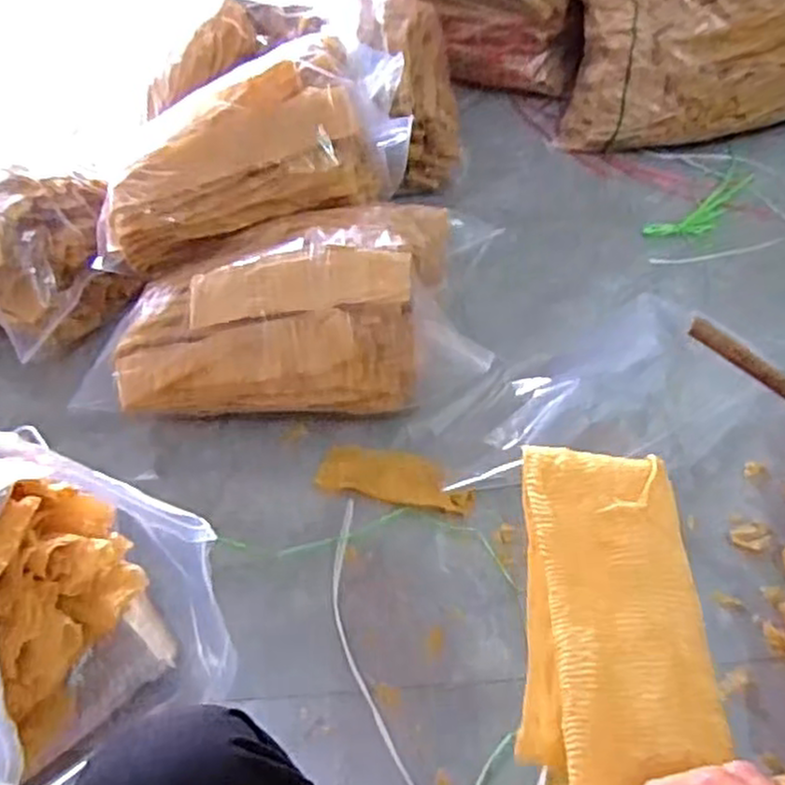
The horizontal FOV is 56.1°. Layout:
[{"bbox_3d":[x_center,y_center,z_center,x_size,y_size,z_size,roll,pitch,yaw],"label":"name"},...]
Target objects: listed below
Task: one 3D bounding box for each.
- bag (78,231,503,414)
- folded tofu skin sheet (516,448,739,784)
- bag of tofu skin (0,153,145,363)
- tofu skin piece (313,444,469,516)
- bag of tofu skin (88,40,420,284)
[{"bbox_3d":[-0.137,-0.092,0.938,0.484,0.170,0.202,2,50,5],"label":"bag"},{"bbox_3d":[0.108,0.179,0.337,0.090,0.029,0.317,0,68,3],"label":"folded tofu skin sheet"},{"bbox_3d":[-0.604,-0.227,1.093,0.415,0.168,0.251,22,55,19],"label":"bag of tofu skin"},{"bbox_3d":[0.007,0.106,0.930,0.191,0.031,0.064,10,51,11],"label":"tofu skin piece"},{"bbox_3d":[-0.191,-0.336,1.027,0.493,0.165,0.246,-28,53,-3],"label":"bag of tofu skin"}]

